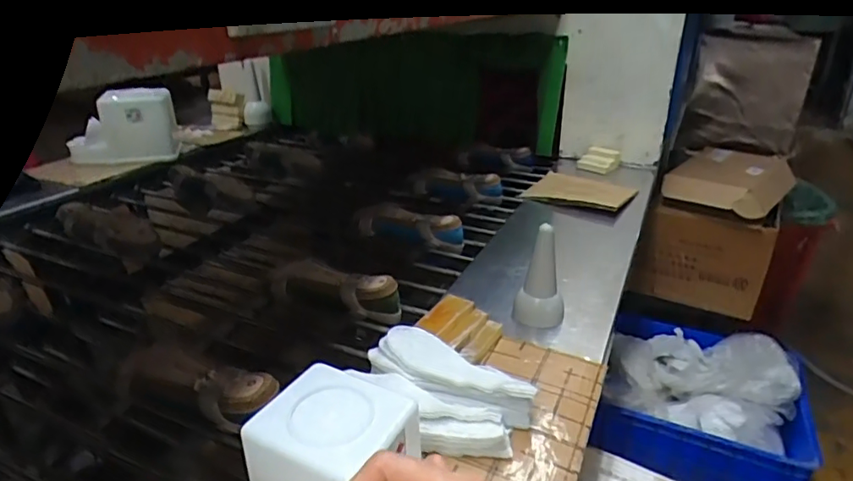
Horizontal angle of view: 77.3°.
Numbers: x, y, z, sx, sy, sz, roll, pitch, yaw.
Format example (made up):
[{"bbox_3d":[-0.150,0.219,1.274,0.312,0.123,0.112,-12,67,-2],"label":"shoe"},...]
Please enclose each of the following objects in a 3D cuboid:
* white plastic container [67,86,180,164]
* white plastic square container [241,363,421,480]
[{"bbox_3d":[-0.769,-0.284,1.356,0.227,0.207,0.135,4,26,13],"label":"white plastic container"},{"bbox_3d":[-0.072,0.183,0.427,0.118,0.106,0.106,13,29,28],"label":"white plastic square container"}]

